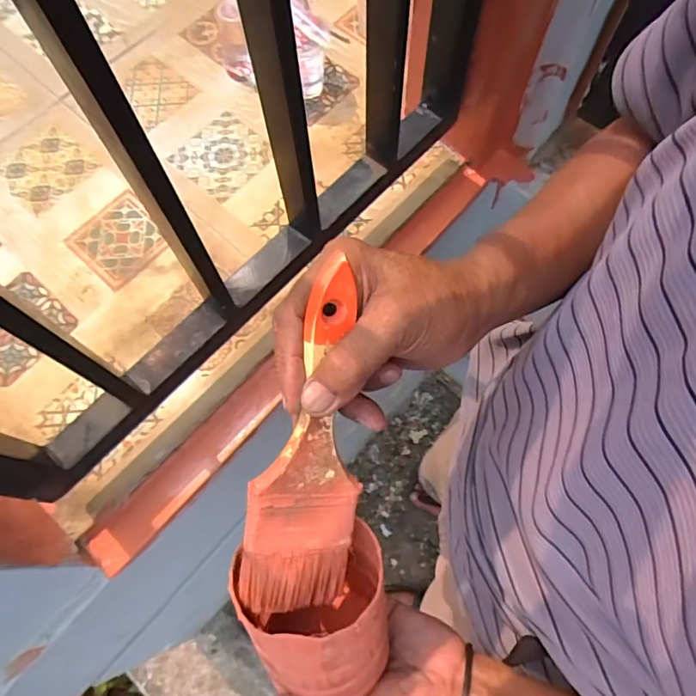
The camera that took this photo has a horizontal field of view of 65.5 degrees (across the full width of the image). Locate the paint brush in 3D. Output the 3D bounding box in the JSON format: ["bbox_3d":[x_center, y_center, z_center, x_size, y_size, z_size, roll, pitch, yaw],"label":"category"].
[{"bbox_3d":[-0.020,0.056,0.297,0.057,0.027,0.196,8,100,5],"label":"paint brush"}]

